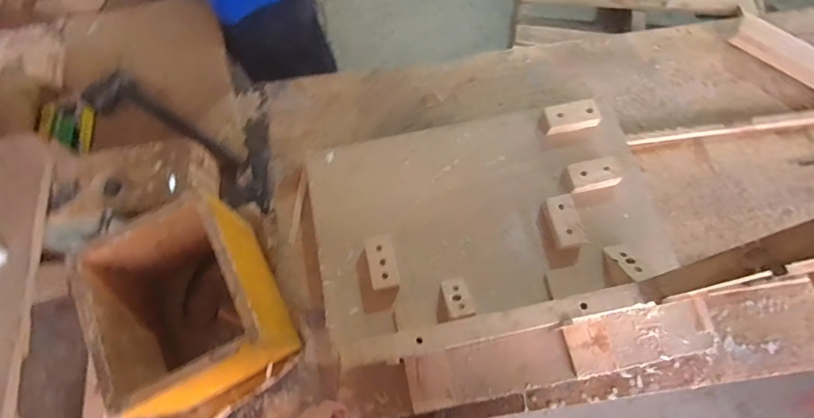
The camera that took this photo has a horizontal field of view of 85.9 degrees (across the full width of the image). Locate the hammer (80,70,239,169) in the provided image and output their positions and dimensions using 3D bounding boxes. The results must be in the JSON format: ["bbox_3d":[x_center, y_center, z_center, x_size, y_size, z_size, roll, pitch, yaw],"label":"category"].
[{"bbox_3d":[-0.418,-0.147,0.751,0.308,0.028,0.075,29,74,11],"label":"hammer"}]

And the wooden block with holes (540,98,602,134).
[{"bbox_3d":[0.260,-0.147,0.695,0.089,0.023,0.038,-9,70,-2],"label":"wooden block with holes"}]

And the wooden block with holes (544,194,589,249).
[{"bbox_3d":[0.235,0.018,0.653,0.045,0.022,0.075,-13,70,-3],"label":"wooden block with holes"}]

